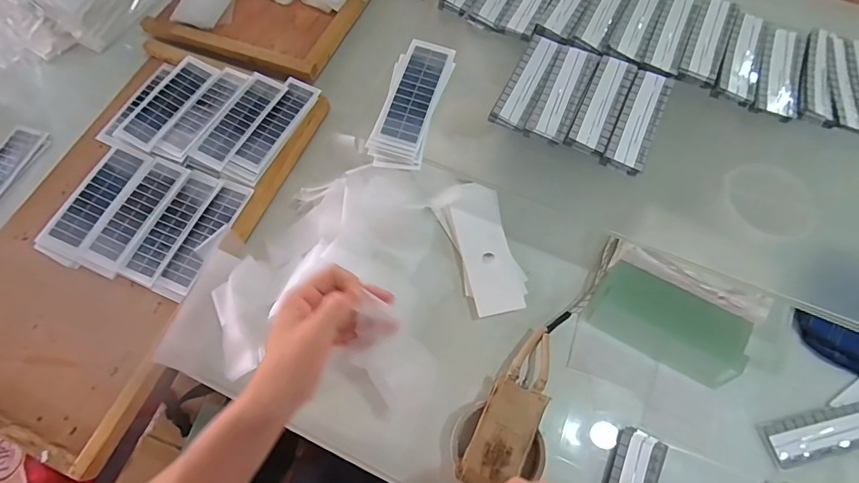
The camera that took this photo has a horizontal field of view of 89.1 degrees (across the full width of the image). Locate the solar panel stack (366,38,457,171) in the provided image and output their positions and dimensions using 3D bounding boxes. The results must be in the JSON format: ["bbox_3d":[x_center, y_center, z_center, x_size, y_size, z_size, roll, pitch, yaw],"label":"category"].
[{"bbox_3d":[-0.019,-0.154,0.484,0.062,0.027,0.153,11,68,8],"label":"solar panel stack"}]

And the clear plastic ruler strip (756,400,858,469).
[{"bbox_3d":[0.393,0.186,0.426,0.130,0.010,0.041,-13,67,-2],"label":"clear plastic ruler strip"}]

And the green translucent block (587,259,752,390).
[{"bbox_3d":[0.248,0.085,0.459,0.143,0.046,0.067,28,72,14],"label":"green translucent block"}]

